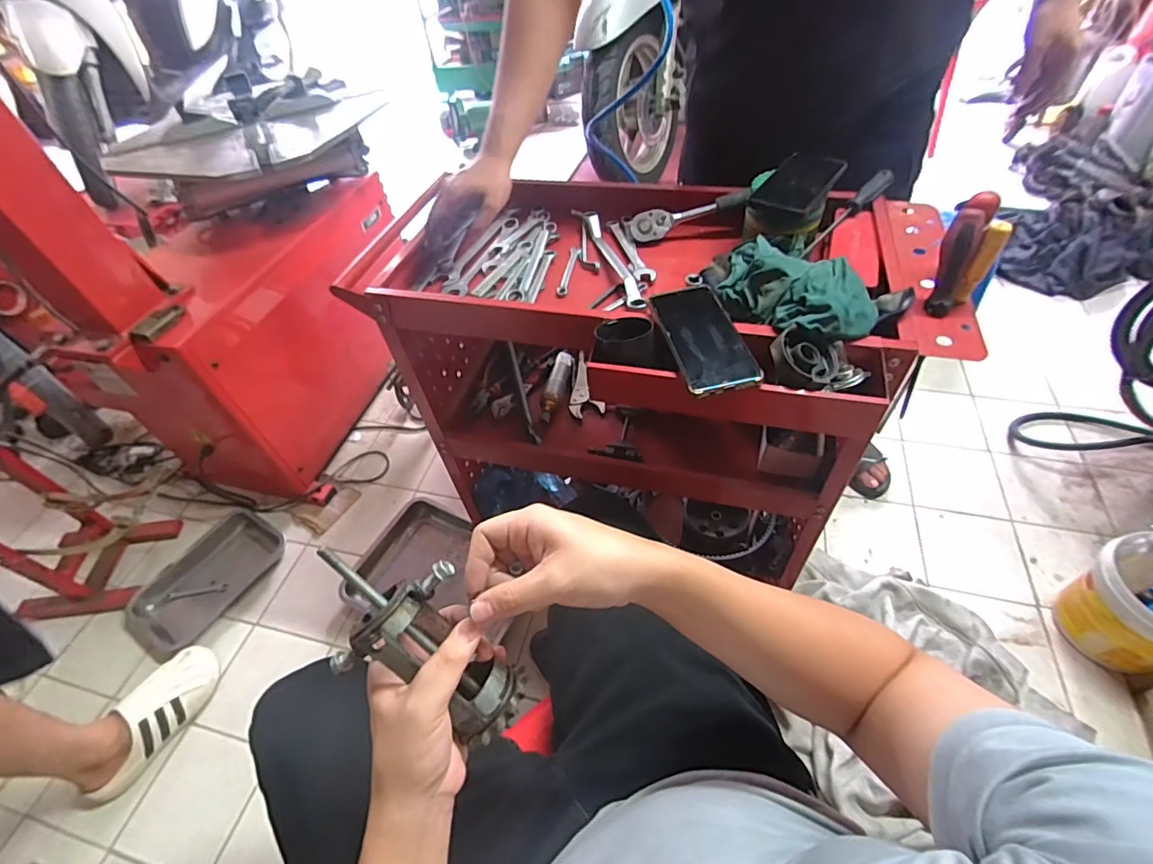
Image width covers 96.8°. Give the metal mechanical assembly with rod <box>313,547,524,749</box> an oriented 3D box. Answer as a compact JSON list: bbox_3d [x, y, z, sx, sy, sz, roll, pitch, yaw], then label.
[{"bbox_3d":[-0.102,0.131,0.330,0.149,0.043,0.077,47,59,-11],"label":"metal mechanical assembly with rod"}]

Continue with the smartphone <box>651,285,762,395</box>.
[{"bbox_3d":[0.137,-0.106,0.562,0.076,0.017,0.162,-10,50,-3],"label":"smartphone"}]

